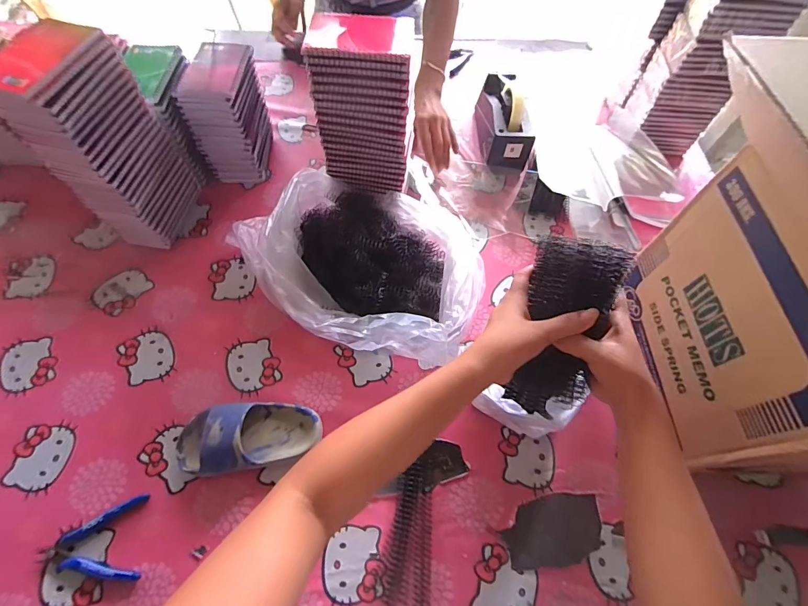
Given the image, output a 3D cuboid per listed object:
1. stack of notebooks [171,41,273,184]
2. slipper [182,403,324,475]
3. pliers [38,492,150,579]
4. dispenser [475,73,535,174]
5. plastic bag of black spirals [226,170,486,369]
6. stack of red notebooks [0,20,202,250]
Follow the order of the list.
[{"bbox_3d":[-0.302,-0.327,0.687,0.094,0.187,0.126,5,62,0],"label":"stack of notebooks"},{"bbox_3d":[-0.199,0.170,0.498,0.178,0.057,0.082,-6,62,-6],"label":"slipper"},{"bbox_3d":[-0.362,0.282,0.457,0.104,0.014,0.086,-8,62,-7],"label":"pliers"},{"bbox_3d":[0.189,-0.363,0.772,0.072,0.112,0.197,-6,62,-5],"label":"dispenser"},{"bbox_3d":[-0.073,-0.072,0.609,0.385,0.098,0.272,29,64,13],"label":"plastic bag of black spirals"},{"bbox_3d":[-0.416,-0.222,0.570,0.089,0.286,0.146,14,62,5],"label":"stack of red notebooks"}]

